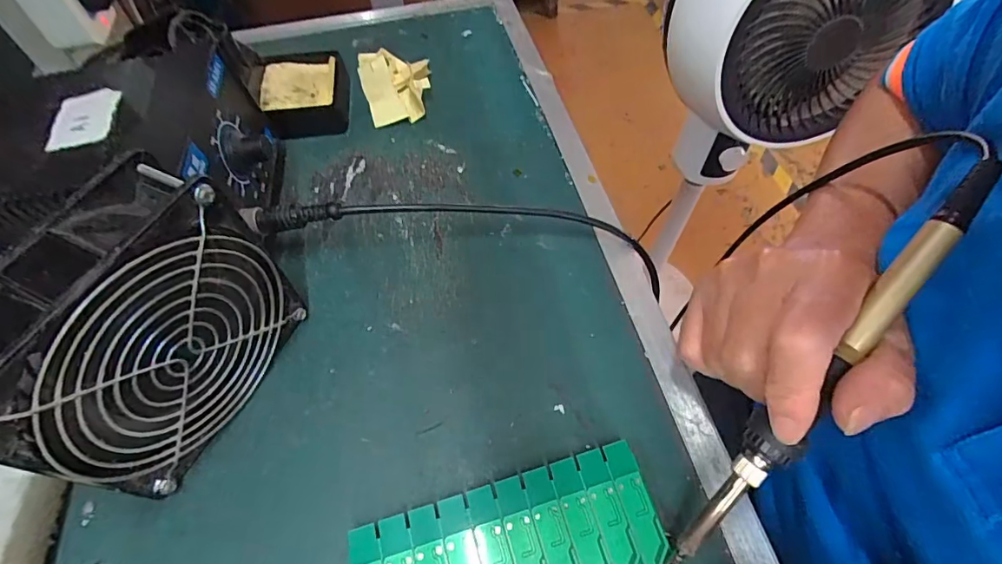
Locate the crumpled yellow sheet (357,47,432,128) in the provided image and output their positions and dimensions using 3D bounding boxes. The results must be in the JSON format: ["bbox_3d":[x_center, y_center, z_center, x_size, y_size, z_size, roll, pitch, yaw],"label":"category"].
[{"bbox_3d":[-0.083,-0.159,0.394,0.054,0.019,0.071,-15,59,-9],"label":"crumpled yellow sheet"}]

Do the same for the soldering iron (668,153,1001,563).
[{"bbox_3d":[0.131,0.038,0.200,0.017,0.016,0.208,37,98,20],"label":"soldering iron"}]

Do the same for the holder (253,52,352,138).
[{"bbox_3d":[-0.153,-0.144,0.379,0.067,0.024,0.081,-11,59,-7],"label":"holder"}]

